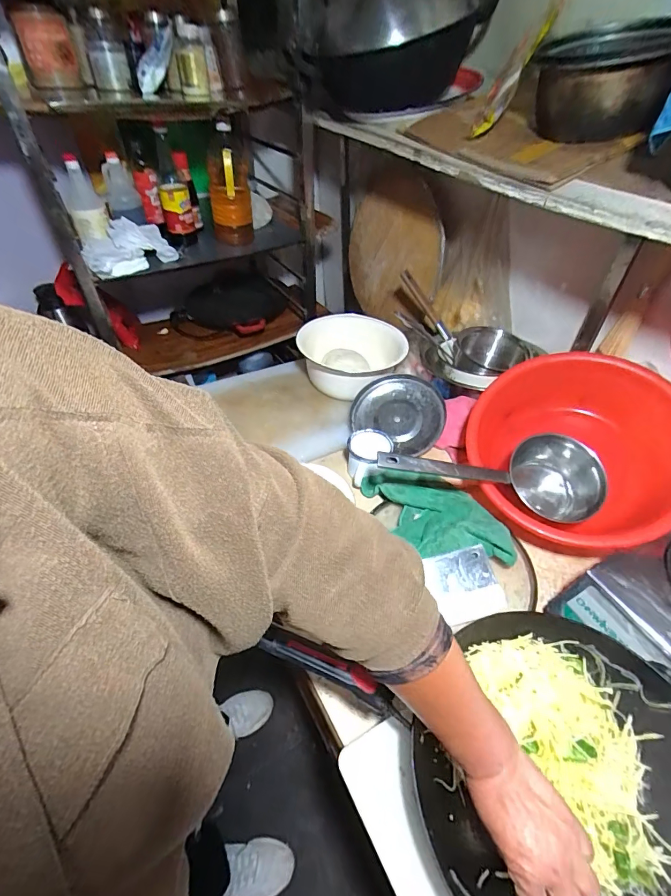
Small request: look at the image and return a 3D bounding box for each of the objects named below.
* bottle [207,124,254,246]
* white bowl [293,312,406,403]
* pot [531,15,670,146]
[{"bbox_3d":[-0.290,-0.692,1.124,0.115,0.266,0.125,-5,47,-4],"label":"bottle"},{"bbox_3d":[0.037,-0.232,1.038,0.242,0.108,0.248,0,46,0],"label":"white bowl"},{"bbox_3d":[0.394,-0.548,0.621,0.169,0.124,0.209,9,47,9],"label":"pot"}]

